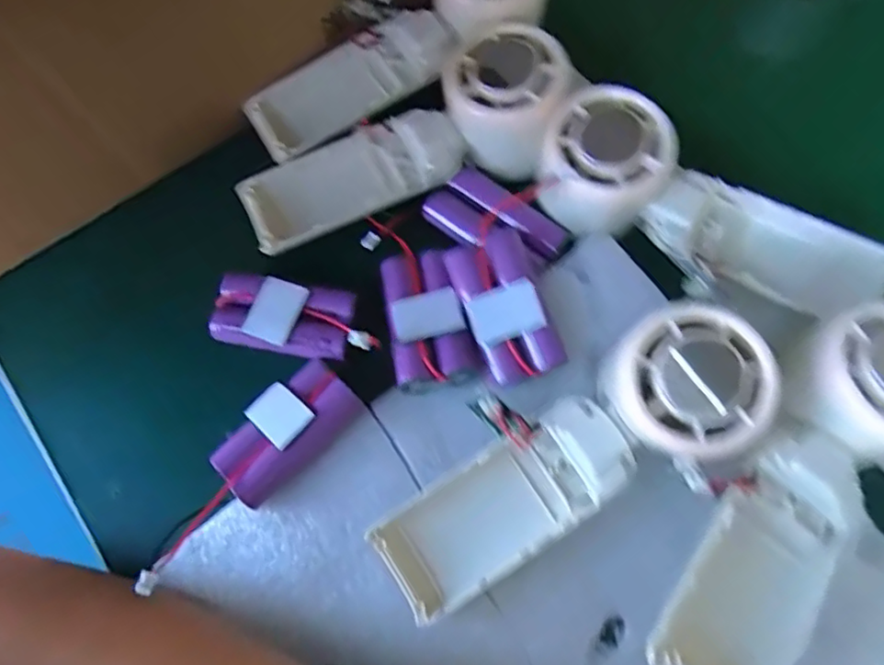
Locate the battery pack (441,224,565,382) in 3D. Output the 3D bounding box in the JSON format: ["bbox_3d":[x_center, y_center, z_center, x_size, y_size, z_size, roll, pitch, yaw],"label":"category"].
[{"bbox_3d":[0.028,-0.011,0.274,0.035,0.023,0.063,-17,72,-2],"label":"battery pack"}]

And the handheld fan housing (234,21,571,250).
[{"bbox_3d":[-0.017,-0.088,0.297,0.163,0.032,0.063,-23,73,9],"label":"handheld fan housing"}]

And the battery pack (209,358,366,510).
[{"bbox_3d":[-0.070,0.042,0.270,0.065,0.014,0.036,-43,75,-9],"label":"battery pack"}]

